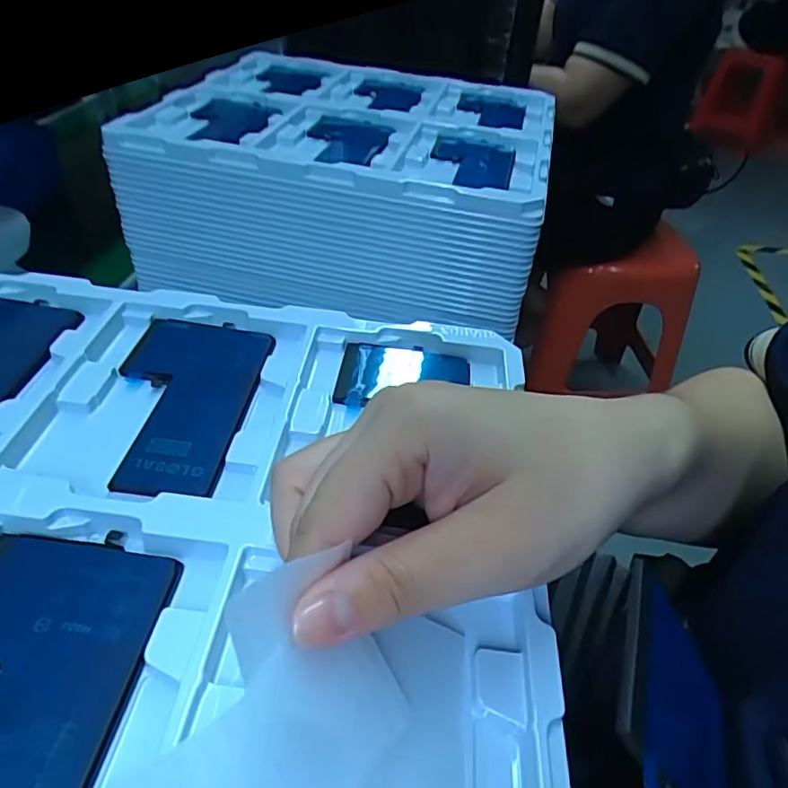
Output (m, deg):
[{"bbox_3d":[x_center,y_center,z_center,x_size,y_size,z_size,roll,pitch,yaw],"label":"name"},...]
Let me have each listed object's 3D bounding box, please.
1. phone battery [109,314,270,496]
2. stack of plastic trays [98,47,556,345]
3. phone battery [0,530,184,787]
[{"bbox_3d":[-0.099,0.000,0.268,0.066,0.006,0.112,3,41,1],"label":"phone battery"},{"bbox_3d":[-0.028,-0.211,0.545,0.319,0.112,0.305,10,42,7],"label":"stack of plastic trays"},{"bbox_3d":[-0.111,0.090,0.166,0.066,0.005,0.110,3,41,1],"label":"phone battery"}]

